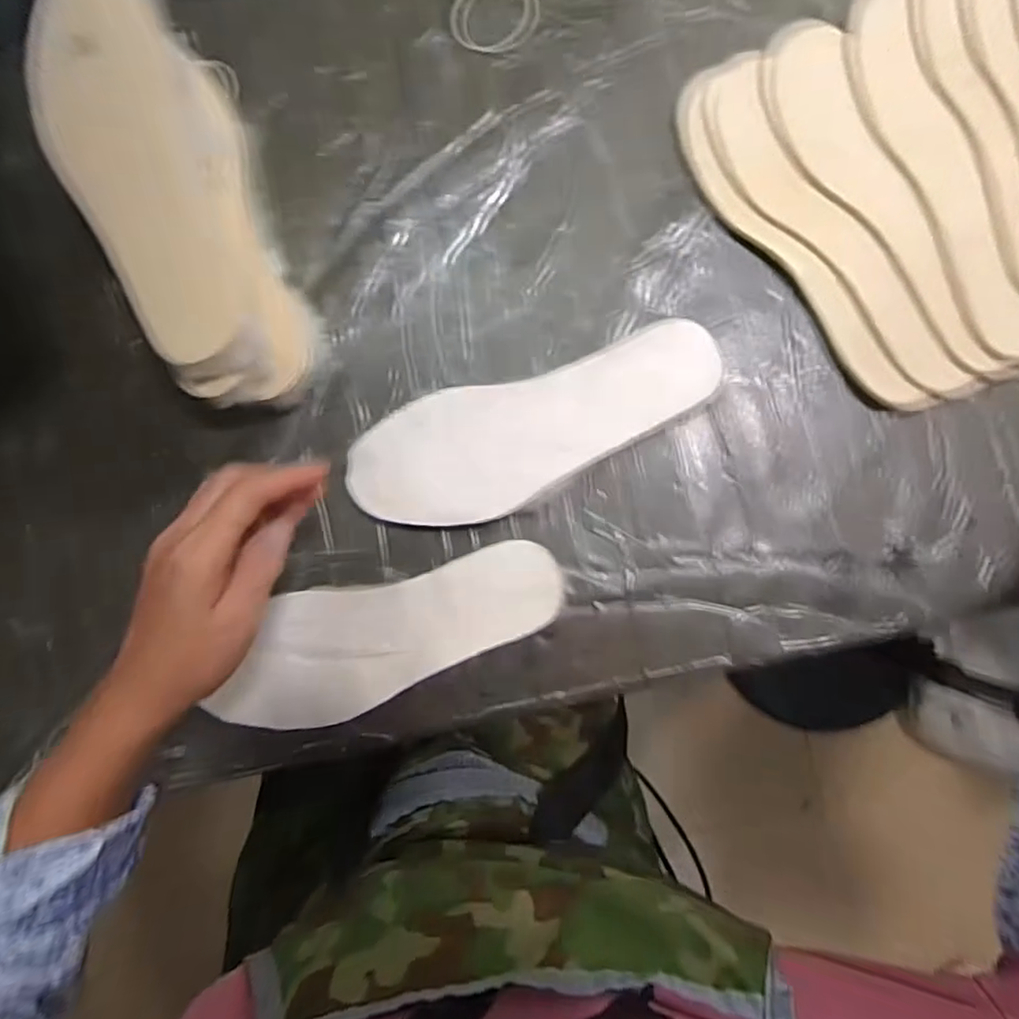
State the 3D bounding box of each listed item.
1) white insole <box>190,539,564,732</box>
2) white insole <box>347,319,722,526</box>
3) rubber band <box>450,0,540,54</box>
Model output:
[{"bbox_3d":[-0.083,0.088,0.423,0.241,0.004,0.087,-14,86,4],"label":"white insole"},{"bbox_3d":[0.016,-0.051,0.420,0.249,0.007,0.086,-16,94,4],"label":"white insole"},{"bbox_3d":[-0.011,-0.348,0.438,0.061,0.004,0.053,-2,90,5],"label":"rubber band"}]

